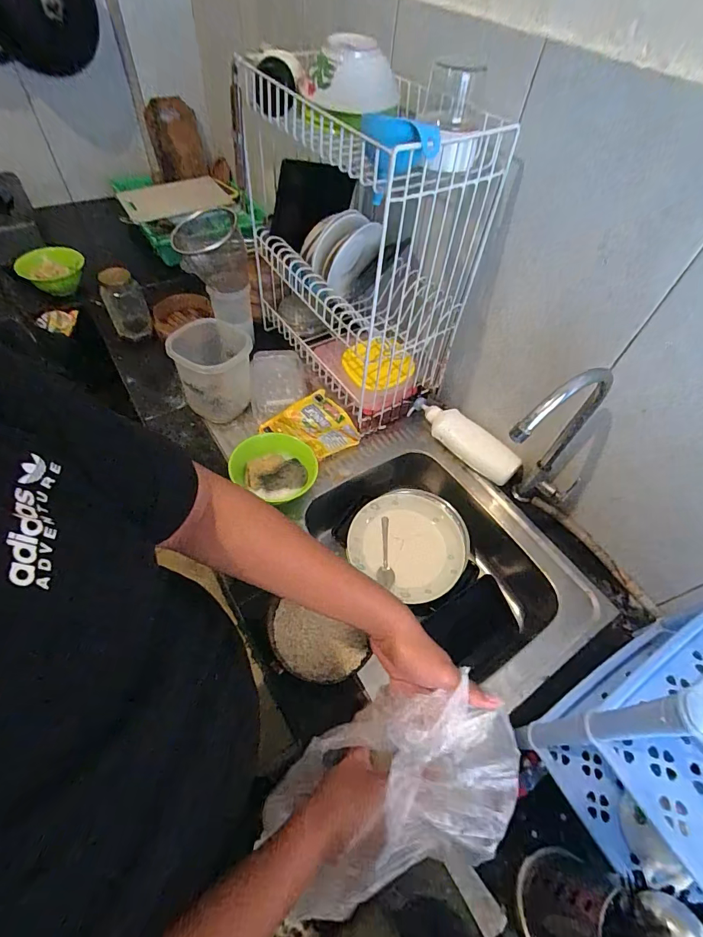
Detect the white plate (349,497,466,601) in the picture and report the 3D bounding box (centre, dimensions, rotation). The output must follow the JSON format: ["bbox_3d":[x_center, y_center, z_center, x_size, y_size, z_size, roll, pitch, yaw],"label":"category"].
[{"bbox_3d":[0.115,0.142,0.797,0.212,0.027,0.200,3,54,-4],"label":"white plate"}]

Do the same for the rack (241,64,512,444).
[{"bbox_3d":[-0.024,-0.449,0.796,0.227,0.471,0.536,-24,60,-21],"label":"rack"}]

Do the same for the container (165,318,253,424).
[{"bbox_3d":[-0.273,-0.195,0.827,0.141,0.153,0.127,-7,56,-10],"label":"container"}]

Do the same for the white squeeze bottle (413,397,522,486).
[{"bbox_3d":[0.226,-0.061,0.835,0.242,0.052,0.062,40,60,21],"label":"white squeeze bottle"}]

